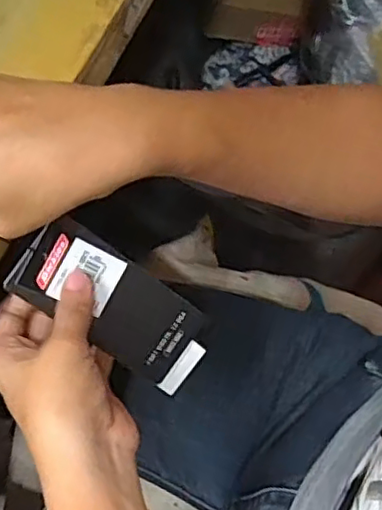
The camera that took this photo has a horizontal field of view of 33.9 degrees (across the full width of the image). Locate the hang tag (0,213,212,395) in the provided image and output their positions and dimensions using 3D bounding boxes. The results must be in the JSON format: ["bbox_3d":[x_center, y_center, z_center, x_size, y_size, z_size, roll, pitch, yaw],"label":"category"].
[{"bbox_3d":[-0.039,0.029,0.352,0.122,0.006,0.050,38,87,-25],"label":"hang tag"}]

